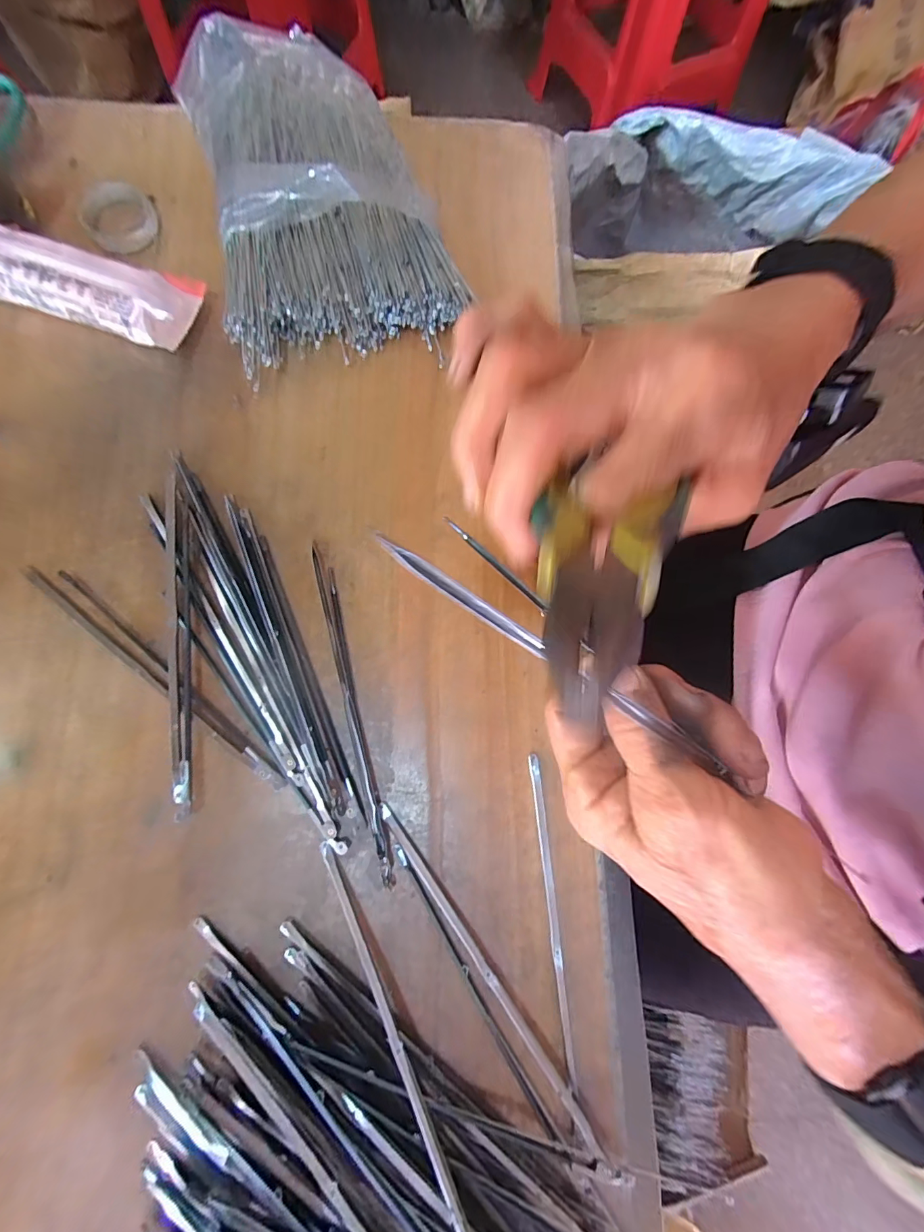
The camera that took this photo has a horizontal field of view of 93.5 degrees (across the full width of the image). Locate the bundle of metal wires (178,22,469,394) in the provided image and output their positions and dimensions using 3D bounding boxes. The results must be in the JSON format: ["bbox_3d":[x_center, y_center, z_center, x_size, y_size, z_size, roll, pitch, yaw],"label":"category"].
[{"bbox_3d":[-0.091,-0.277,0.280,0.147,0.044,0.235,-14,79,-4],"label":"bundle of metal wires"}]

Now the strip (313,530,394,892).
[{"bbox_3d":[-0.060,0.047,0.235,0.010,0.005,0.181,-14,79,-5],"label":"strip"}]

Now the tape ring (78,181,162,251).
[{"bbox_3d":[-0.226,-0.263,0.286,0.045,0.009,0.046,0,78,-2],"label":"tape ring"}]

